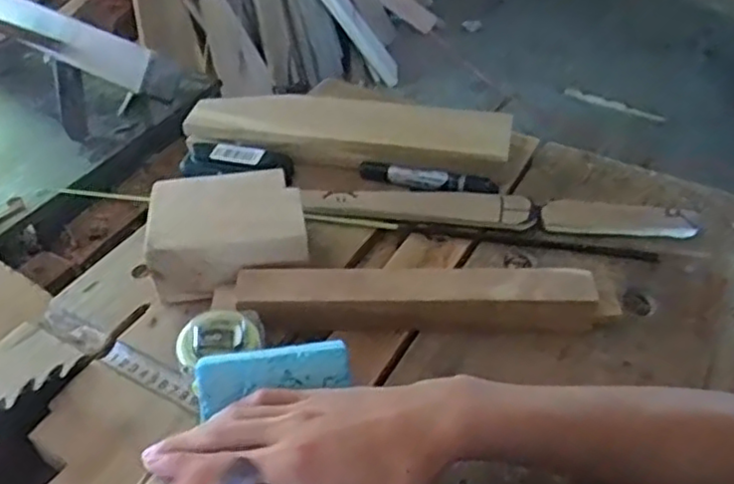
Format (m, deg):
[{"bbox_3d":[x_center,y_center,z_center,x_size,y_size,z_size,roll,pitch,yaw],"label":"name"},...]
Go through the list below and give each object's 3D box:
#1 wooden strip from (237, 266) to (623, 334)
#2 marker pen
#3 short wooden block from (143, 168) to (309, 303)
[{"bbox_3d":[0.043,0.046,0.547,0.305,0.041,0.048,-1,43,0],"label":"wooden strip"},{"bbox_3d":[0.058,-0.061,0.671,0.133,0.021,0.021,13,45,14],"label":"marker pen"},{"bbox_3d":[-0.116,-0.005,0.578,0.126,0.069,0.093,-8,44,-9],"label":"short wooden block"}]

